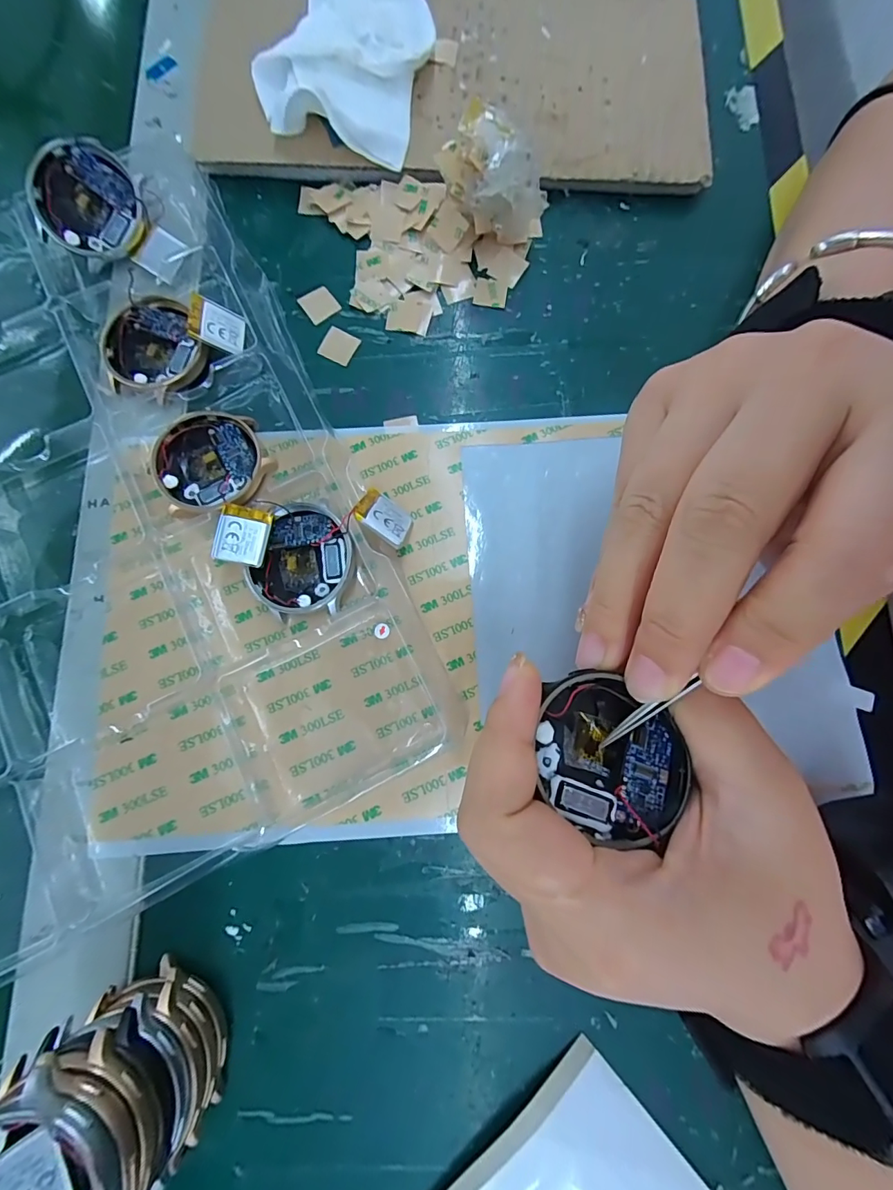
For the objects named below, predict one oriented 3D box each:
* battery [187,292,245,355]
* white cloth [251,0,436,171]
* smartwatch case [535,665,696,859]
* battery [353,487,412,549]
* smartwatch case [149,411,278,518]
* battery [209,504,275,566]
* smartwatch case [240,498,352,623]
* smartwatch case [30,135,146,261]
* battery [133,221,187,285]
[{"bbox_3d":[-0.098,-0.116,0.199,0.022,0.004,0.019,8,81,-41],"label":"battery"},{"bbox_3d":[-0.047,-0.262,0.223,0.074,0.020,0.106,12,80,3],"label":"white cloth"},{"bbox_3d":[0.045,0.043,0.125,0.038,0.014,0.040,10,80,2],"label":"smartwatch case"},{"bbox_3d":[-0.025,-0.032,0.188,0.023,0.004,0.019,34,50,-14],"label":"battery"},{"bbox_3d":[-0.100,-0.056,0.198,0.046,0.009,0.041,-15,80,-2],"label":"smartwatch case"},{"bbox_3d":[-0.080,-0.024,0.182,0.019,0.004,0.022,12,84,-8],"label":"battery"},{"bbox_3d":[-0.058,-0.013,0.189,0.040,0.013,0.044,23,80,5],"label":"smartwatch case"},{"bbox_3d":[-0.162,-0.176,0.208,0.044,0.007,0.044,-16,105,0],"label":"smartwatch case"},{"bbox_3d":[-0.133,-0.159,0.215,0.022,0.004,0.019,31,99,-3],"label":"battery"}]

